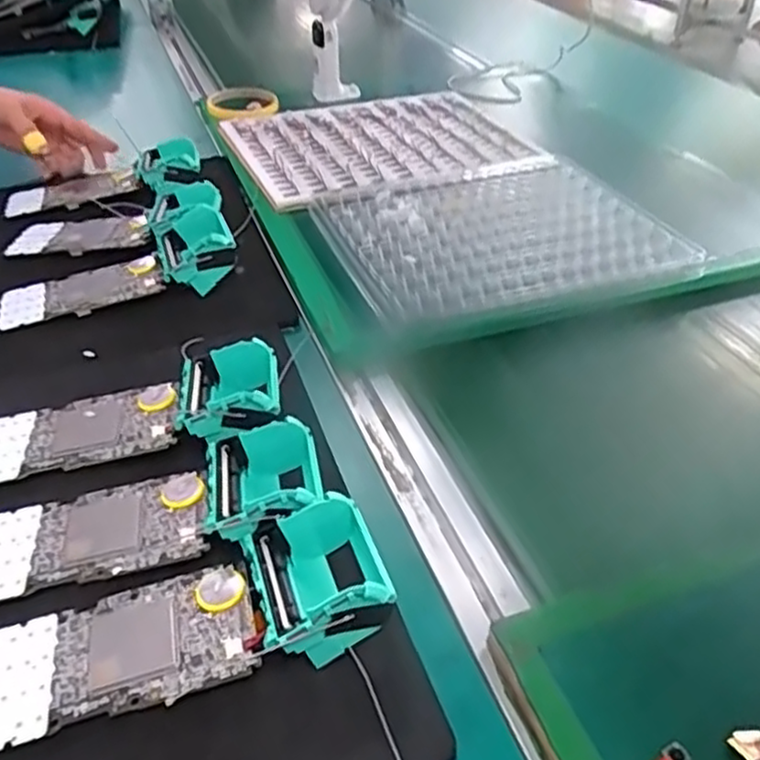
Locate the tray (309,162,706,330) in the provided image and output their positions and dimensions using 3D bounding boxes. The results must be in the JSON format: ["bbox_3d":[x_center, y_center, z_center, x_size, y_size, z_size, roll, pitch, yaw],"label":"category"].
[{"bbox_3d":[0.103,-0.136,0.645,0.286,0.022,0.218,-12,41,-13],"label":"tray"}]

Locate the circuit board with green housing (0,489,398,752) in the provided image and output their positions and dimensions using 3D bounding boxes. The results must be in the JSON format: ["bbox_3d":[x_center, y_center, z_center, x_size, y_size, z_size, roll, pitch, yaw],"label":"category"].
[{"bbox_3d":[-0.094,0.109,0.338,0.191,0.040,0.068,-12,41,-13],"label":"circuit board with green housing"}]

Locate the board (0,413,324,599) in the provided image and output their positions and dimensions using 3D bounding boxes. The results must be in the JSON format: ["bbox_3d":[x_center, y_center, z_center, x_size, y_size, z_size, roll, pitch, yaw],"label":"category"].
[{"bbox_3d":[-0.129,0.066,0.392,0.192,0.038,0.073,-8,40,-8],"label":"board"}]

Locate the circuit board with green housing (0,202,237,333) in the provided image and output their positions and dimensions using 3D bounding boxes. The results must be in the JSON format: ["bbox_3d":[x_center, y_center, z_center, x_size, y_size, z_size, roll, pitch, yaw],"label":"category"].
[{"bbox_3d":[-0.216,-0.096,0.586,0.193,0.040,0.086,-17,42,-18],"label":"circuit board with green housing"}]

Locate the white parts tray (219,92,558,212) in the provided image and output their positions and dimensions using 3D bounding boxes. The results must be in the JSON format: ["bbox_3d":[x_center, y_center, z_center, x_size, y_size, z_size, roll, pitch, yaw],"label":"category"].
[{"bbox_3d":[-0.001,-0.272,0.816,0.324,0.030,0.289,-8,40,-9],"label":"white parts tray"}]

